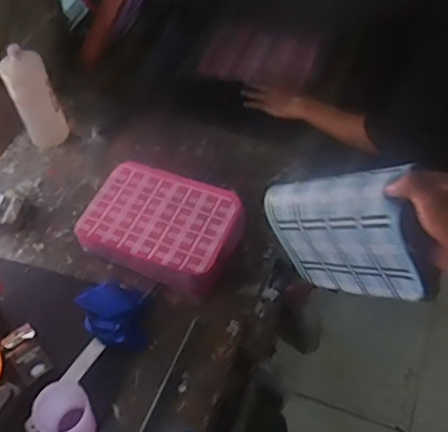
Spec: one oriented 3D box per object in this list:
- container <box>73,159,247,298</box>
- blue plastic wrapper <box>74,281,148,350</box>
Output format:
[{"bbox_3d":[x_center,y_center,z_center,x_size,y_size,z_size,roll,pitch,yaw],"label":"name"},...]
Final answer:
[{"bbox_3d":[-0.121,0.014,1.106,0.301,0.068,0.226,21,58,19],"label":"container"},{"bbox_3d":[-0.194,0.173,1.009,0.153,0.031,0.108,19,57,18],"label":"blue plastic wrapper"}]

